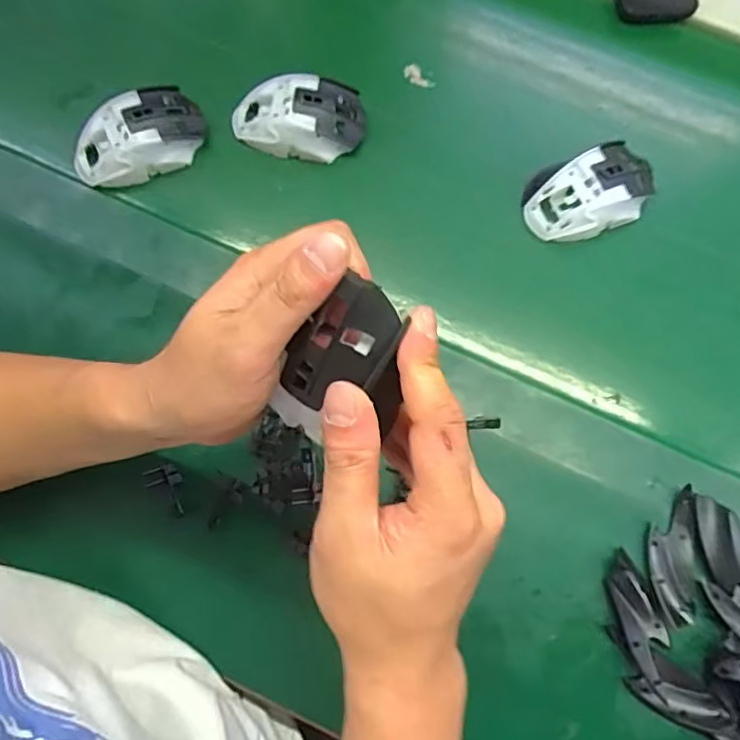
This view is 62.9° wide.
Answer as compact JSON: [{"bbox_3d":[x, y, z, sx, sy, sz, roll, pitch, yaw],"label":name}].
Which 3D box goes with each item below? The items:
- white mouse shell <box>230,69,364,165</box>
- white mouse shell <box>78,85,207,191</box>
[{"bbox_3d":[-0.064,-0.222,0.540,0.118,0.042,0.065,-3,78,0],"label":"white mouse shell"},{"bbox_3d":[-0.201,-0.198,0.530,0.117,0.053,0.059,-31,79,-6],"label":"white mouse shell"}]

